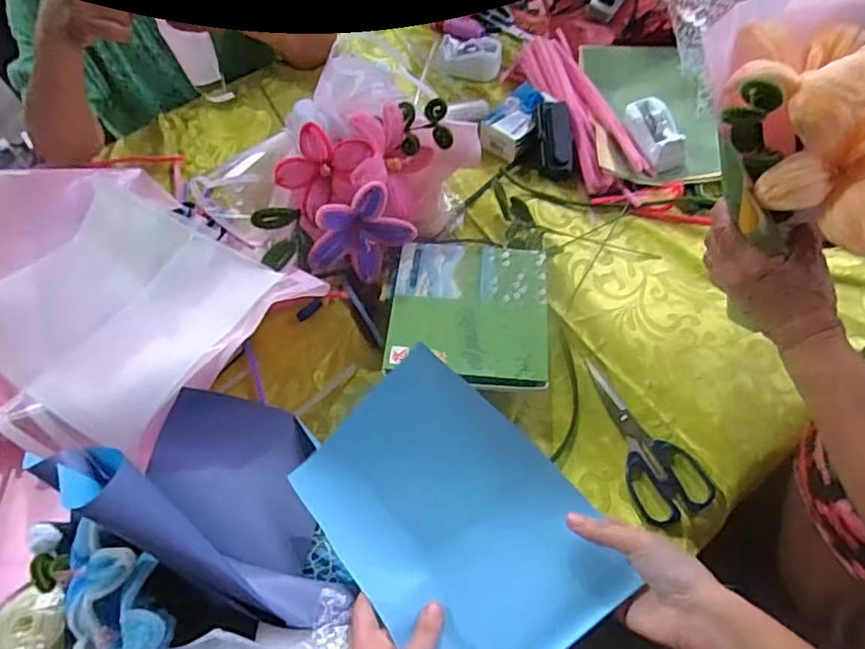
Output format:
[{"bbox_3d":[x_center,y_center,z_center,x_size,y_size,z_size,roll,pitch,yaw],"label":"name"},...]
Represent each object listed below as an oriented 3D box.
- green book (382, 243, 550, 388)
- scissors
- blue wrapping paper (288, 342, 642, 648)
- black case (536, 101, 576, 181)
[{"bbox_3d":[0.042,-0.018,0.626,0.168,0.007,0.180,4,58,5],"label":"green book"},{"bbox_3d":[0.212,0.112,0.586,0.073,0.013,0.175,-20,65,-9],"label":"scissors"},{"bbox_3d":[0.015,0.159,0.453,0.177,0.029,0.240,-42,73,1],"label":"blue wrapping paper"},{"bbox_3d":[0.168,-0.255,0.778,0.049,0.027,0.107,-2,80,-1],"label":"black case"}]

